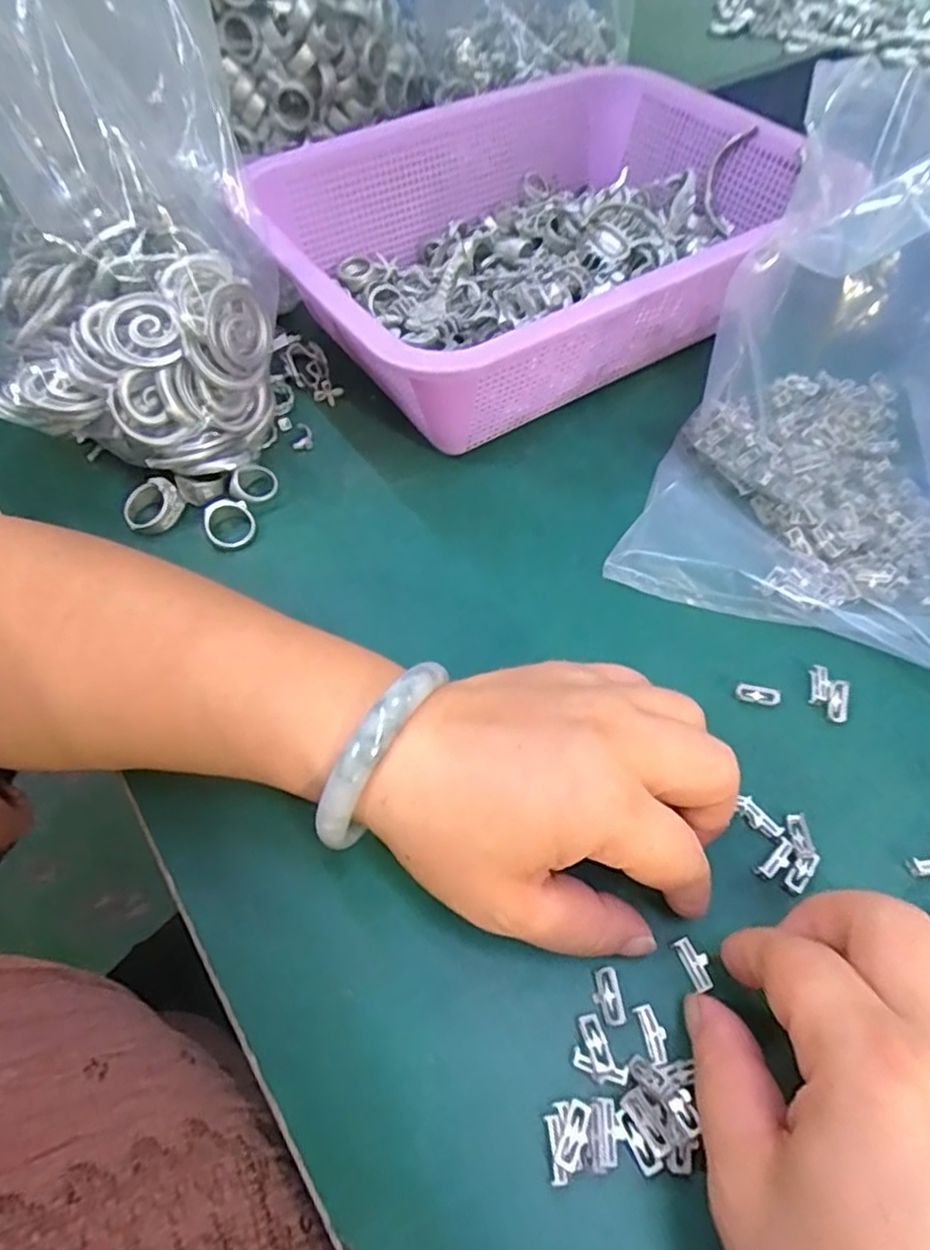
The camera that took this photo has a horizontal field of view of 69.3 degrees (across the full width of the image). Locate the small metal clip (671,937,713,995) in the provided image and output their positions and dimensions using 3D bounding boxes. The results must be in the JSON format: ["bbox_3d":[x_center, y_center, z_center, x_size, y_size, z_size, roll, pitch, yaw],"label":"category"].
[{"bbox_3d":[0.075,0.110,0.220,0.008,0.004,0.016,-24,59,-12],"label":"small metal clip"}]

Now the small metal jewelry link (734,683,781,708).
[{"bbox_3d":[0.121,0.029,0.277,0.018,0.006,0.008,9,58,9],"label":"small metal jewelry link"}]

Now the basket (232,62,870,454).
[{"bbox_3d":[0.042,-0.219,0.388,0.299,0.085,0.215,-33,63,-19],"label":"basket"}]

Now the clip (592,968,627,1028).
[{"bbox_3d":[0.046,0.119,0.215,0.009,0.004,0.016,-9,57,-3],"label":"clip"}]

